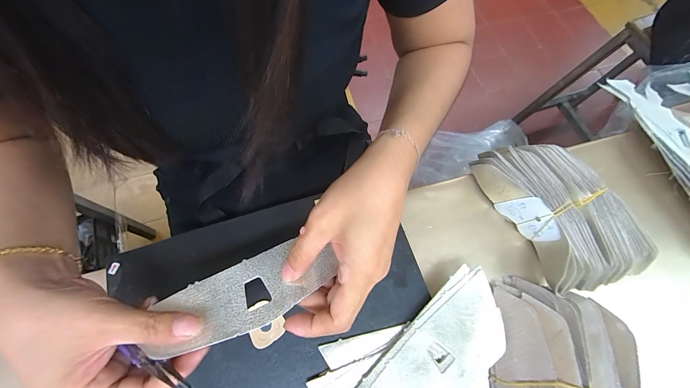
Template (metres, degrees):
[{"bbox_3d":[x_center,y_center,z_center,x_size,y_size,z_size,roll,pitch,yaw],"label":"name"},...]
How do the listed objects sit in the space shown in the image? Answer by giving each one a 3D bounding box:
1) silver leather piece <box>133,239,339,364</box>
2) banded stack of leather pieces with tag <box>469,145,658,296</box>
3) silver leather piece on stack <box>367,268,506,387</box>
[{"bbox_3d":[-0.071,0.073,0.219,0.133,0.006,0.050,-21,58,-15],"label":"silver leather piece"},{"bbox_3d":[0.241,0.017,0.336,0.111,0.055,0.183,-21,70,-10],"label":"banded stack of leather pieces with tag"},{"bbox_3d":[0.083,0.151,0.265,0.174,0.011,0.064,-38,73,-12],"label":"silver leather piece on stack"}]

